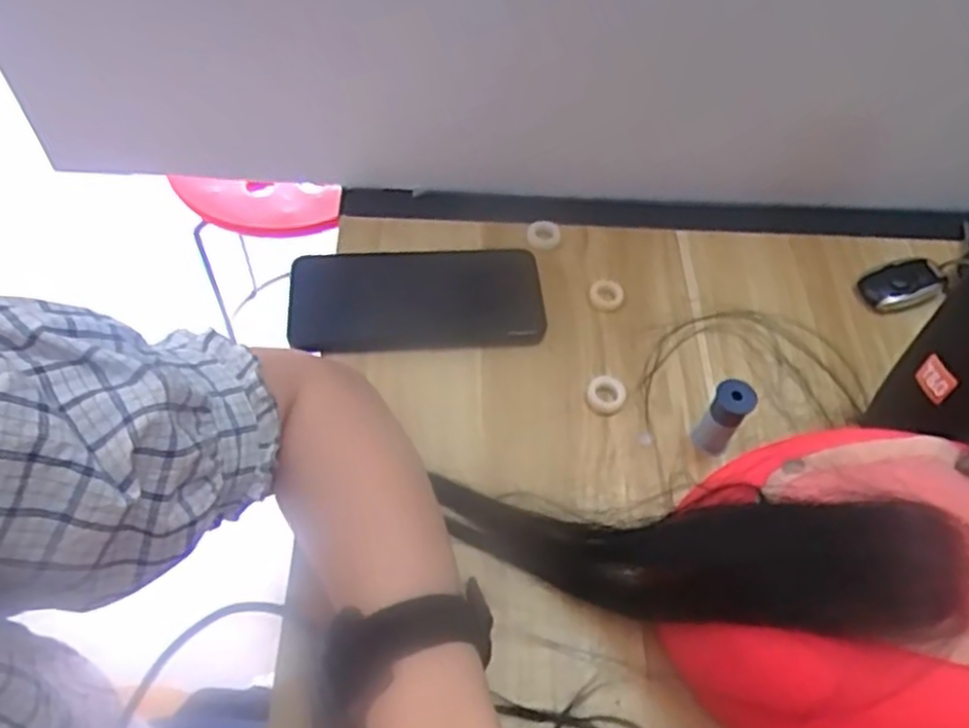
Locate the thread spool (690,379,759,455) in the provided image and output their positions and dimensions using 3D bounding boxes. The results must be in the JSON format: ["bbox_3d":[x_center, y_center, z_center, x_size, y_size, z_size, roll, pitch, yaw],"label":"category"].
[{"bbox_3d":[0.135,0.031,0.428,0.021,0.053,0.019,30,59,15],"label":"thread spool"}]

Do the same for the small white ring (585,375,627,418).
[{"bbox_3d":[0.073,0.017,0.454,0.023,0.008,0.028,22,57,10],"label":"small white ring"}]

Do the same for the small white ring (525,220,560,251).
[{"bbox_3d":[0.041,-0.090,0.528,0.023,0.007,0.023,2,55,-3],"label":"small white ring"}]

